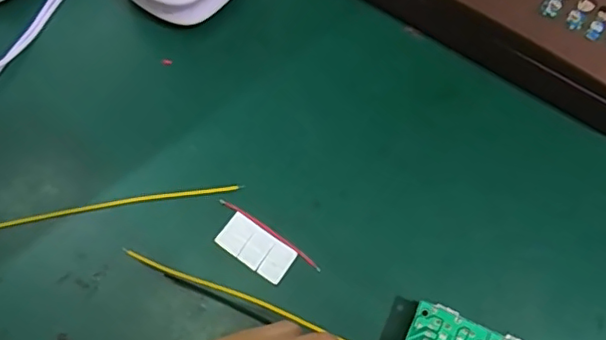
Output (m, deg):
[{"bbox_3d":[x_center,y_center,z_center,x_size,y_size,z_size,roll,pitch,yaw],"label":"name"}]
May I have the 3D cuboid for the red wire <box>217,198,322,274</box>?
[{"bbox_3d":[-0.013,0.024,0.223,0.049,0.004,0.004,33,72,12],"label":"red wire"}]

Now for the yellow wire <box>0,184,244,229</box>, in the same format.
[{"bbox_3d":[-0.089,0.017,0.228,0.128,0.004,0.005,-10,69,-3],"label":"yellow wire"}]

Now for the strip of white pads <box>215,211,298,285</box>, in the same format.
[{"bbox_3d":[-0.019,0.030,0.221,0.030,0.004,0.015,34,73,12],"label":"strip of white pads"}]

